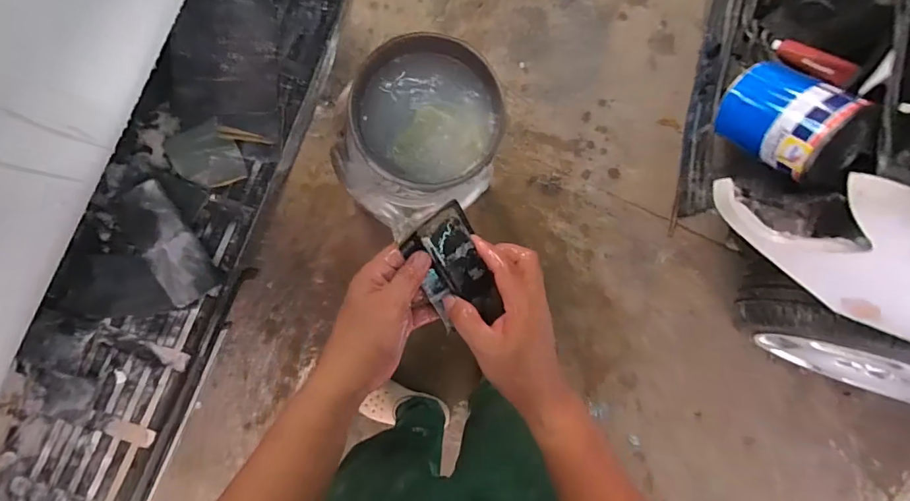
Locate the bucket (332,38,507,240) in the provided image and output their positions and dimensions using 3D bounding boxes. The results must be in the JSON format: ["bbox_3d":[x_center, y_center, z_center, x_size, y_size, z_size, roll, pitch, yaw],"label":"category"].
[{"bbox_3d":[-0.080,-0.201,0.820,0.267,0.248,0.264,-43,92,-5],"label":"bucket"}]

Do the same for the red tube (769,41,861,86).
[{"bbox_3d":[0.709,-0.375,0.928,0.028,0.038,0.160,-42,61,-5],"label":"red tube"}]

